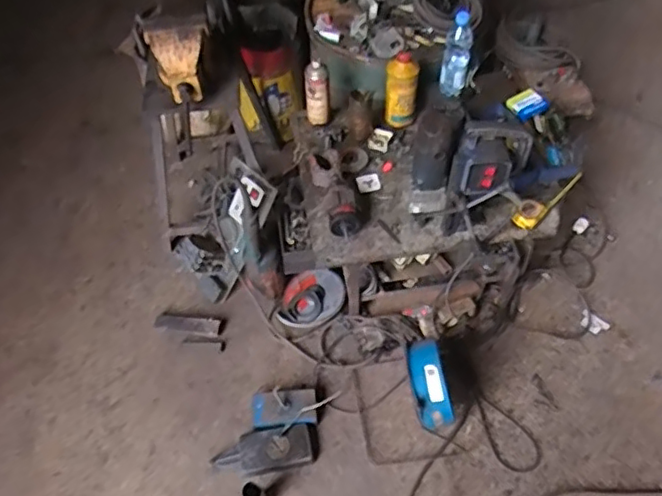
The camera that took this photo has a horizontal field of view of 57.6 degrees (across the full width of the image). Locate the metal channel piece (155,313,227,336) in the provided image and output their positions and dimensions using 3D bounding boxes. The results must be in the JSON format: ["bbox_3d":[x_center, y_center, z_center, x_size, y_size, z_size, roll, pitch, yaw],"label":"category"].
[{"bbox_3d":[-0.392,0.209,1.686,0.189,0.020,0.061,6,52,7],"label":"metal channel piece"}]

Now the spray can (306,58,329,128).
[{"bbox_3d":[-0.035,-0.421,1.660,0.064,0.184,0.054,-2,52,0],"label":"spray can"}]

